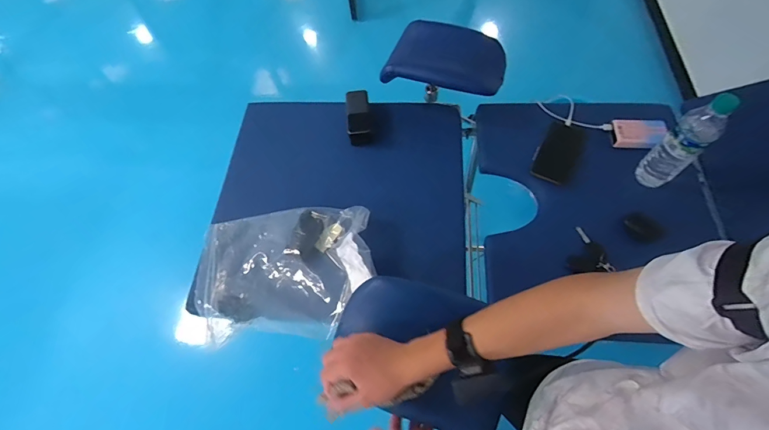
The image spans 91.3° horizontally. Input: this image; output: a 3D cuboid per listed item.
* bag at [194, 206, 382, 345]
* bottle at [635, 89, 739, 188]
[{"bbox_3d":[-0.193,0.103,0.730,0.330,0.062,0.250,-4,63,2],"label":"bag"},{"bbox_3d":[0.572,-0.137,0.717,0.055,0.223,0.065,-38,67,-14],"label":"bottle"}]

